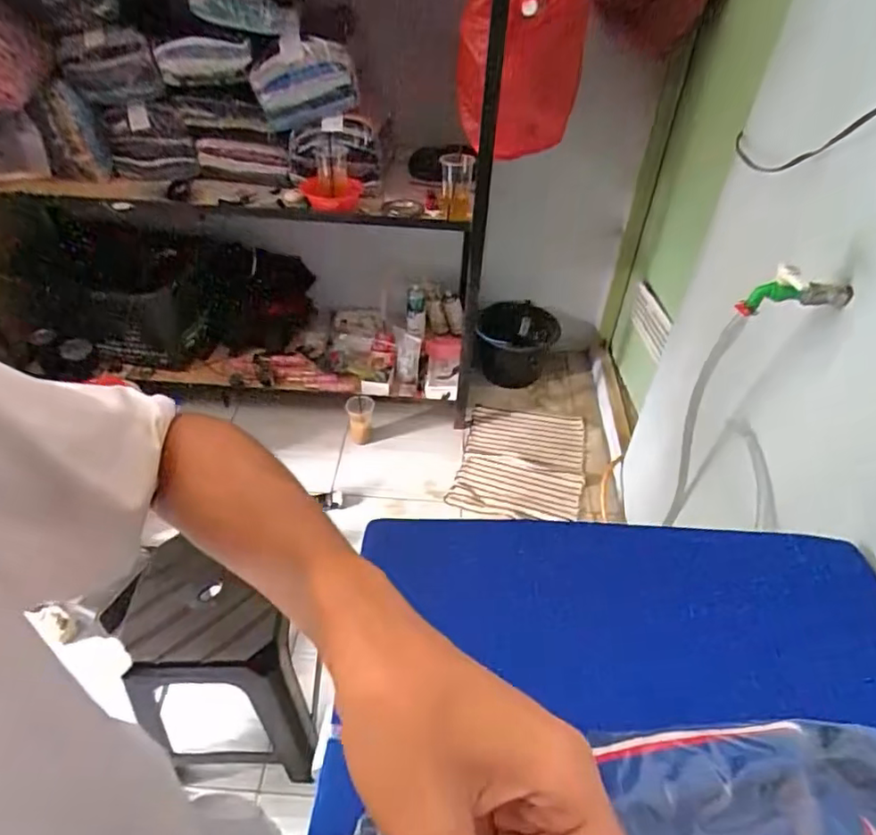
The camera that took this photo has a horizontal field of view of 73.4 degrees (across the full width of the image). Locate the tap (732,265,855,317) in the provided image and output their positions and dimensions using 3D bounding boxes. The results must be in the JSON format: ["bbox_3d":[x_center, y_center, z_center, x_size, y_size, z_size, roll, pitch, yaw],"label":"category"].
[{"bbox_3d":[0.521,-0.181,0.851,0.149,0.069,0.044,-5,43,-10],"label":"tap"}]

